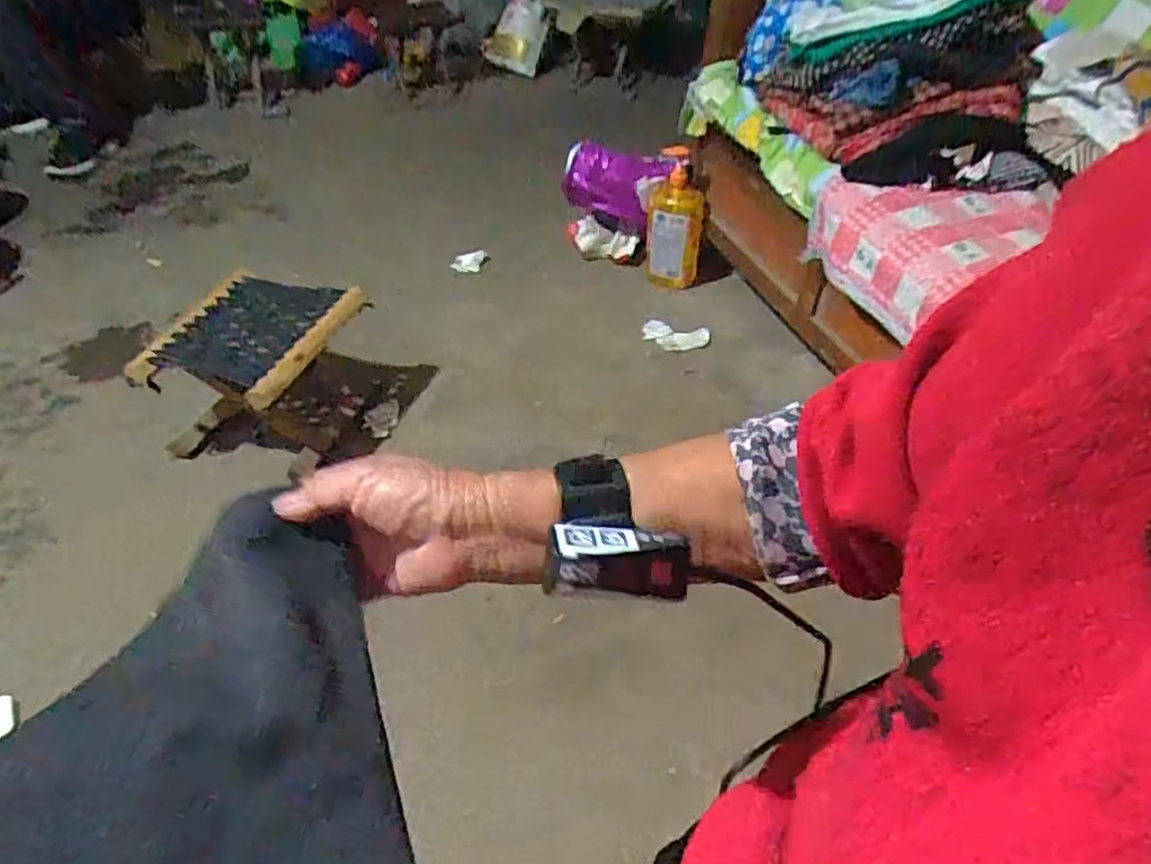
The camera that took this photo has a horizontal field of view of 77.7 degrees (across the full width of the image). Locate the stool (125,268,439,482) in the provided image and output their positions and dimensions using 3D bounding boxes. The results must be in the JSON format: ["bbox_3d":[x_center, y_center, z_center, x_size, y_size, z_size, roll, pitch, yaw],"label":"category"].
[{"bbox_3d":[-0.469,-0.115,1.178,0.300,0.207,0.296,11,44,11],"label":"stool"}]

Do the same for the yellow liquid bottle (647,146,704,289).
[{"bbox_3d":[0.210,-0.439,1.505,0.113,0.274,0.084,7,43,8],"label":"yellow liquid bottle"}]

